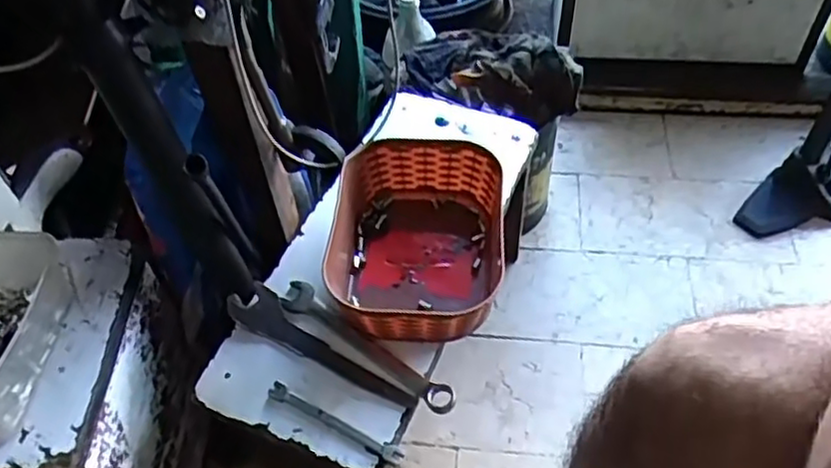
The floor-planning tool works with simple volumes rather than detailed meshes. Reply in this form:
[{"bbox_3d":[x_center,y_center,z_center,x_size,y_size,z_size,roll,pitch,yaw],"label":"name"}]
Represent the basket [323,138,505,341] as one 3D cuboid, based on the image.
[{"bbox_3d":[0.002,0.008,0.674,0.158,0.082,0.205,1,51,4],"label":"basket"}]

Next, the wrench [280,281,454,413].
[{"bbox_3d":[-0.047,0.101,0.640,0.199,0.007,0.030,29,58,24],"label":"wrench"}]

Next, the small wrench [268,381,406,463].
[{"bbox_3d":[-0.070,0.162,0.593,0.132,0.004,0.015,21,55,19],"label":"small wrench"}]

